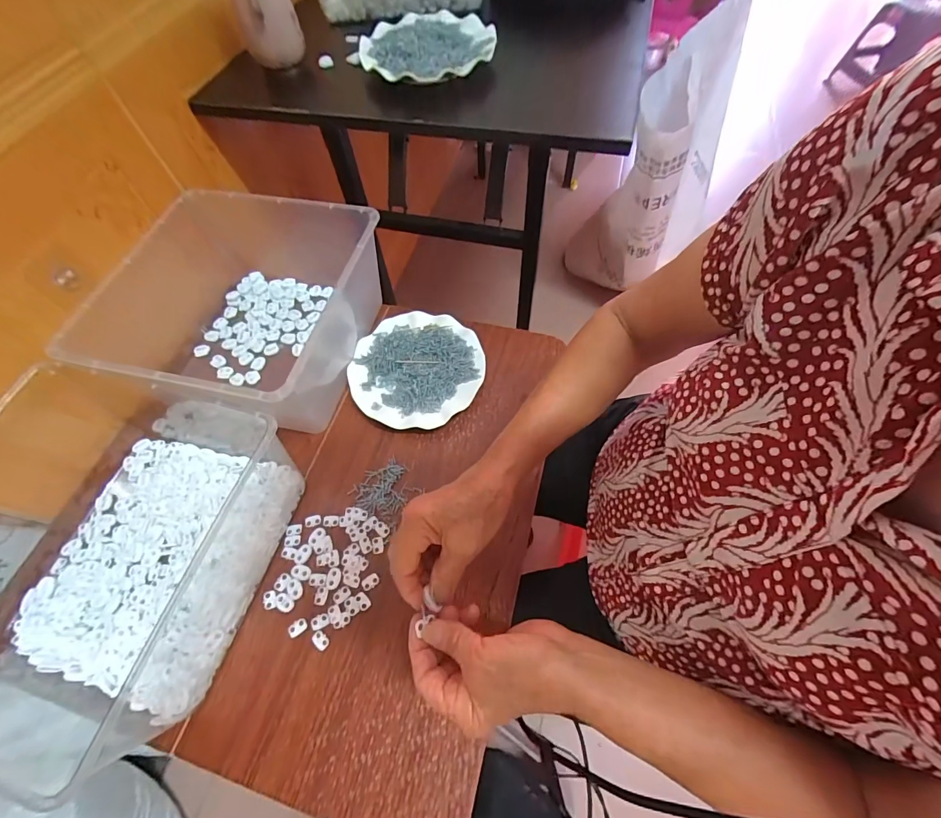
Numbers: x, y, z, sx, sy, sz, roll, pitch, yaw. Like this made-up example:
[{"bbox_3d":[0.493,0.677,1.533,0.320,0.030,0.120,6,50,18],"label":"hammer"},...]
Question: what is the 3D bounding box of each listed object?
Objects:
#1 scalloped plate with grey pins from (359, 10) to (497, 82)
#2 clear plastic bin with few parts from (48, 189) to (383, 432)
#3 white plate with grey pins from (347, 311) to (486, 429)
[{"bbox_3d":[-0.059,-0.497,0.549,0.178,0.022,0.163,-4,61,0],"label":"scalloped plate with grey pins"},{"bbox_3d":[-0.302,-0.132,0.560,0.318,0.155,0.310,11,62,8],"label":"clear plastic bin with few parts"},{"bbox_3d":[-0.075,-0.056,0.559,0.176,0.023,0.176,-1,61,2],"label":"white plate with grey pins"}]

